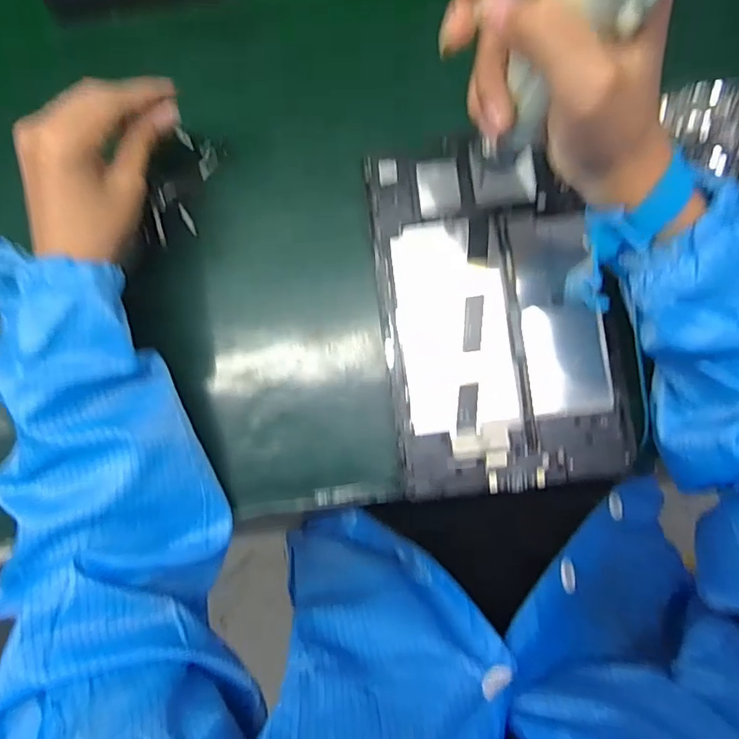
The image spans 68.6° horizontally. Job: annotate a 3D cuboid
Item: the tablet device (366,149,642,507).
[{"bbox_3d":[0.087,-0.039,0.366,0.154,0.013,0.233,-8,83,5],"label":"tablet device"}]

